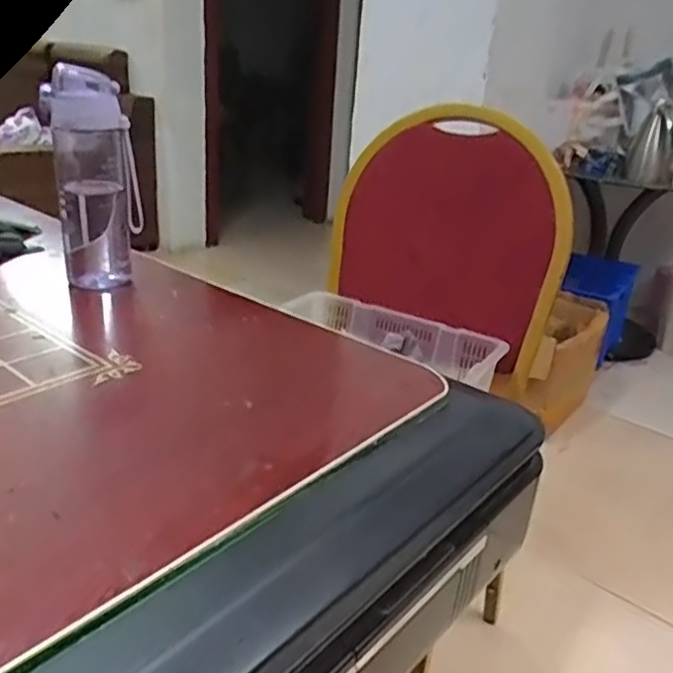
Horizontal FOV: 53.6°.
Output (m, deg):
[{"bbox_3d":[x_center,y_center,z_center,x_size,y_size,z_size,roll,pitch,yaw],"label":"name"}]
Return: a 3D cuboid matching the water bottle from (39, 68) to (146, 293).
[{"bbox_3d":[-0.252,-0.158,0.705,0.088,0.227,0.061,-4,25,-18],"label":"water bottle"}]

